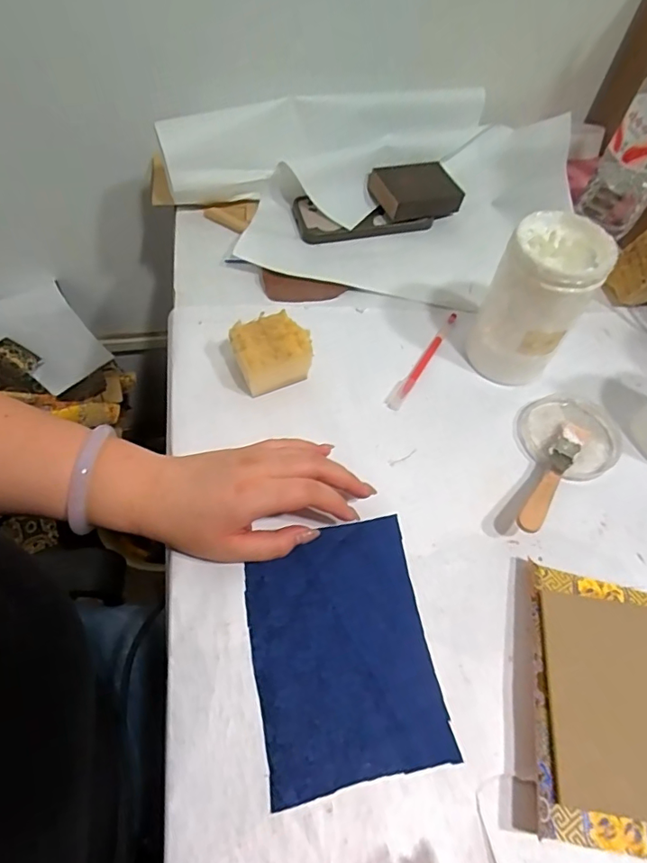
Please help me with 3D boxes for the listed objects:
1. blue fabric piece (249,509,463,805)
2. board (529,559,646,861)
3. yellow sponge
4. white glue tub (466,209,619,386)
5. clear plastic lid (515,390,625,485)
[{"bbox_3d":[0.013,0.154,0.368,0.124,0.004,0.170,-8,60,-10],"label":"blue fabric piece"},{"bbox_3d":[0.205,0.187,0.348,0.118,0.011,0.169,11,58,4],"label":"board"},{"bbox_3d":[-0.048,-0.074,0.471,0.067,0.043,0.049,-16,60,-13],"label":"yellow sponge"},{"bbox_3d":[0.190,-0.115,0.459,0.077,0.133,0.084,1,58,-2],"label":"white glue tub"},{"bbox_3d":[0.228,0.002,0.466,0.093,0.012,0.085,1,58,-2],"label":"clear plastic lid"}]

